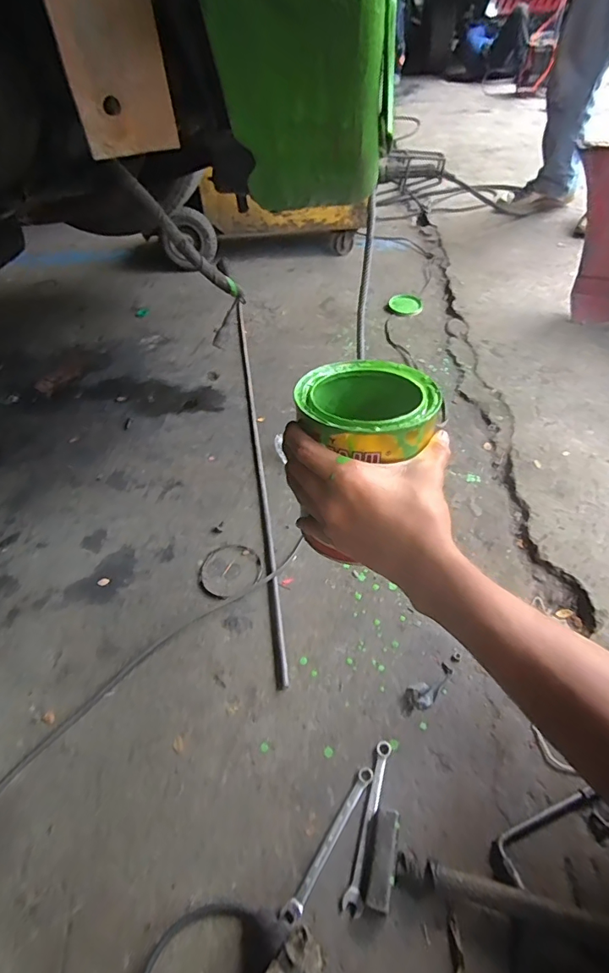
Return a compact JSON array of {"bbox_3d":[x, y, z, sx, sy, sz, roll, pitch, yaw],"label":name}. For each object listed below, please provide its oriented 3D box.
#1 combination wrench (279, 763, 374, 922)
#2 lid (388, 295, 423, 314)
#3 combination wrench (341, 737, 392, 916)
[{"bbox_3d":[0.029,0.370,0.497,0.017,0.007,0.155,24,52,27],"label":"combination wrench"},{"bbox_3d":[0.295,-0.527,1.368,0.097,0.019,0.109,5,46,11],"label":"lid"},{"bbox_3d":[0.072,0.360,0.511,0.019,0.009,0.159,11,47,17],"label":"combination wrench"}]

